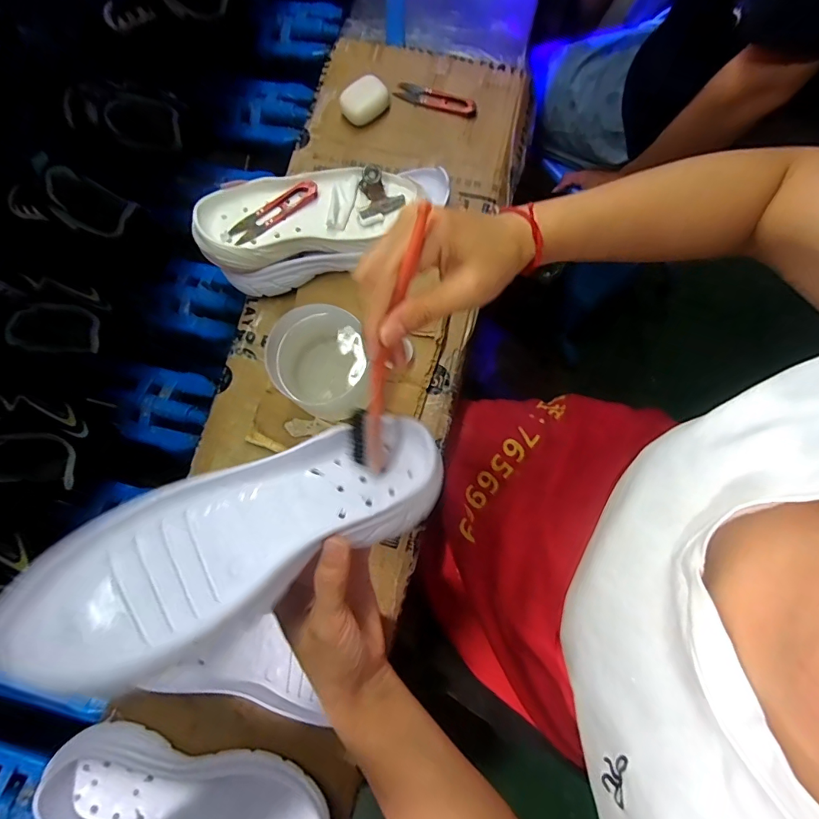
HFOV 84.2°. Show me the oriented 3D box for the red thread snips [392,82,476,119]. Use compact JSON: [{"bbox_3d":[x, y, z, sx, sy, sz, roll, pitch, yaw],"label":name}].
[{"bbox_3d":[0.032,-0.379,0.551,0.102,0.007,0.026,19,79,5],"label":"red thread snips"}]

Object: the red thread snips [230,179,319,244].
[{"bbox_3d":[-0.135,-0.199,0.457,0.098,0.012,0.023,-39,80,-6],"label":"red thread snips"}]

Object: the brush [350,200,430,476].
[{"bbox_3d":[-0.011,-0.034,0.284,0.026,0.027,0.173,20,121,5],"label":"brush"}]

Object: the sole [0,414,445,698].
[{"bbox_3d":[-0.087,0.070,0.273,0.240,0.050,0.090,-21,56,-36],"label":"sole"}]

